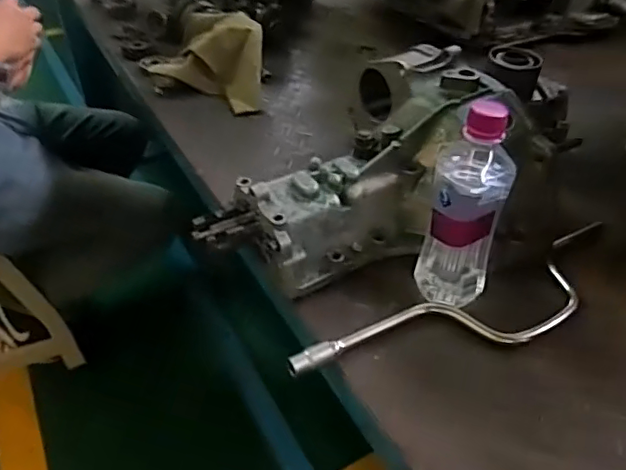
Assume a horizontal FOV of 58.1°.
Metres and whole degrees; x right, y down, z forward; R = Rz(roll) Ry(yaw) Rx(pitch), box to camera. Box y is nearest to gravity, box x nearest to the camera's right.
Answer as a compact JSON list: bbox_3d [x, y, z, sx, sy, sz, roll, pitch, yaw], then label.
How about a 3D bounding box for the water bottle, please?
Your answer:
[{"bbox_3d":[0.137,-0.022,0.509,0.063,0.199,0.052,12,41,14],"label":"water bottle"}]

